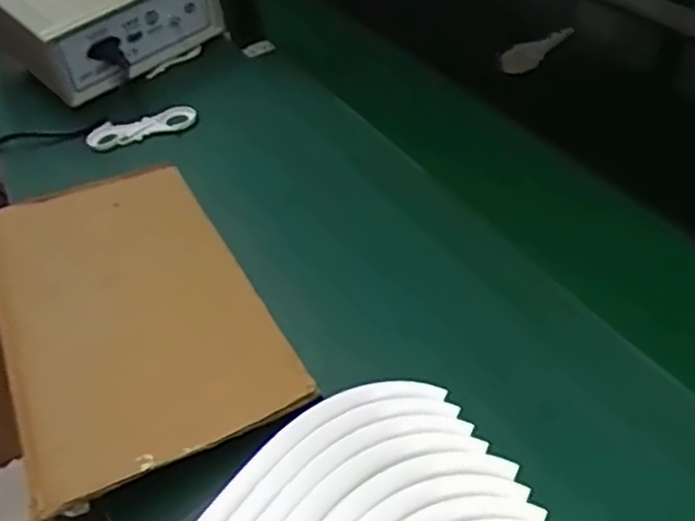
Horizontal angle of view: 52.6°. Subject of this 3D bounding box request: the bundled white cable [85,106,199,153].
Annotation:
[{"bbox_3d":[-0.255,-0.165,0.874,0.133,0.038,0.020,-15,42,-3],"label":"bundled white cable"}]

